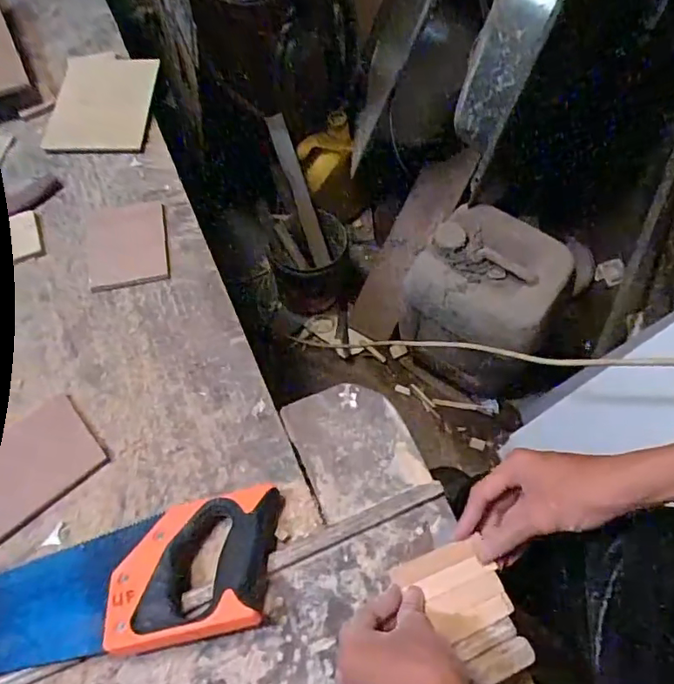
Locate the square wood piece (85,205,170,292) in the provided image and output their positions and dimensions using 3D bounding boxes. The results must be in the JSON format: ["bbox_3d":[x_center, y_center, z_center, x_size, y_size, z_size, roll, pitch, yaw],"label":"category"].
[{"bbox_3d":[-0.250,-0.118,0.656,0.092,0.008,0.119,-12,64,-8],"label":"square wood piece"}]

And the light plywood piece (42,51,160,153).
[{"bbox_3d":[-0.325,-0.340,0.770,0.126,0.011,0.200,0,63,-1],"label":"light plywood piece"}]

